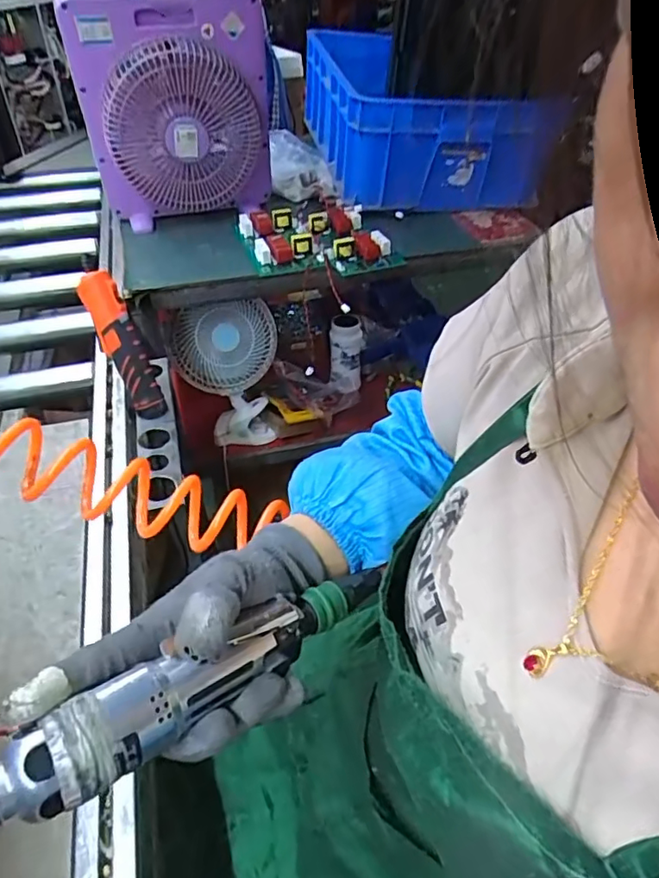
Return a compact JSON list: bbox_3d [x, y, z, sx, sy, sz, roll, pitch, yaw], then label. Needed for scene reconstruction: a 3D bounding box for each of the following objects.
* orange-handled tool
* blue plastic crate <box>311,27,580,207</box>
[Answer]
[{"bbox_3d":[-0.271,-0.120,0.725,0.043,0.196,0.039,-32,25,-29],"label":"orange-handled tool"},{"bbox_3d":[0.174,-0.723,1.242,0.403,0.200,0.594,-10,44,-11],"label":"blue plastic crate"}]

